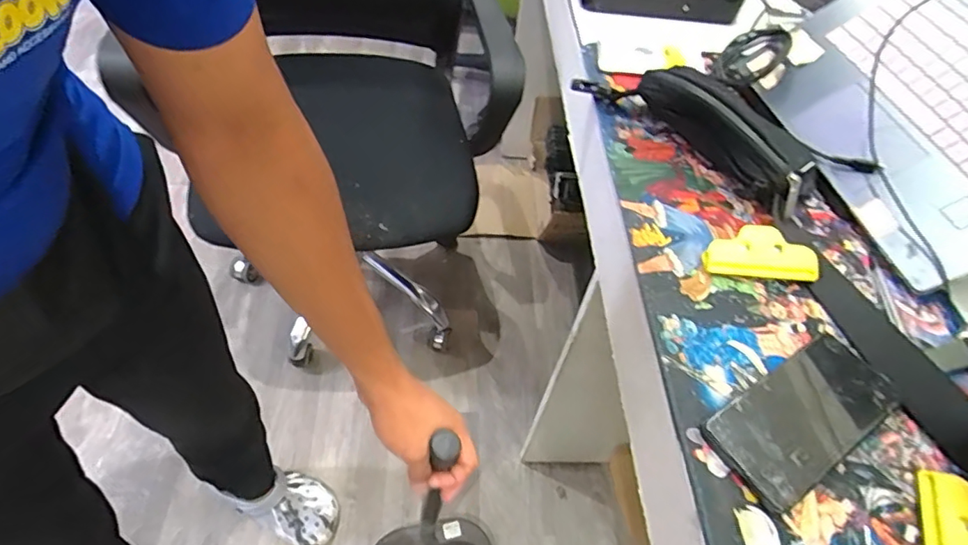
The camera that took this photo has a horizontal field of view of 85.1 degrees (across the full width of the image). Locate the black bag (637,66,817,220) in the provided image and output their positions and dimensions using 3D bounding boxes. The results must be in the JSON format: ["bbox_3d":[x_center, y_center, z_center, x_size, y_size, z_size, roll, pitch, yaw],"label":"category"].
[{"bbox_3d":[0.241,-0.148,0.550,0.038,0.081,0.196,-24,59,-22],"label":"black bag"}]

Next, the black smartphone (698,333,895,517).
[{"bbox_3d":[0.243,0.107,0.400,0.157,0.009,0.072,-25,59,-22],"label":"black smartphone"}]

